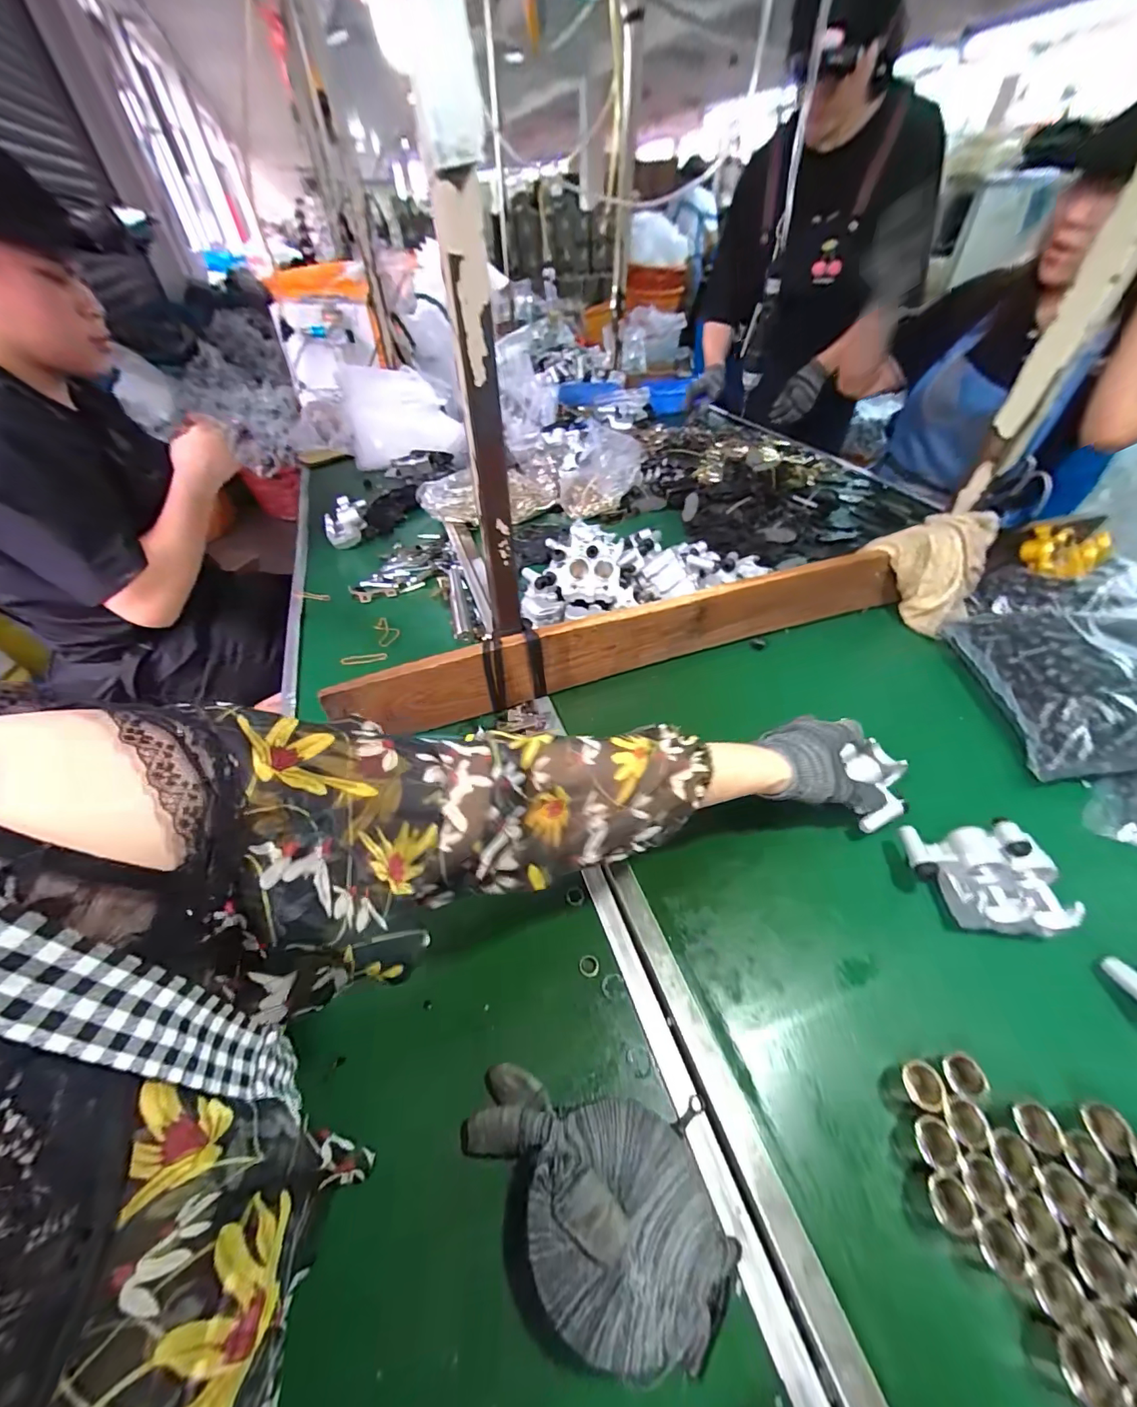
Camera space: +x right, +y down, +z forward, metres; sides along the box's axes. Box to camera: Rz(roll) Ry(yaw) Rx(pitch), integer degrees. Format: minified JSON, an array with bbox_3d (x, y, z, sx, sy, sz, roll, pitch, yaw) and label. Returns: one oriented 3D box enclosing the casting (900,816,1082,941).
[{"bbox_3d":[0.341,0.142,0.390,0.107,0.069,0.073,7,47,8],"label":"casting"}]

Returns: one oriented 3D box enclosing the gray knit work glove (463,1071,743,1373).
[{"bbox_3d":[0.015,0.283,0.277,0.161,0.032,0.097,30,54,26],"label":"gray knit work glove"}]

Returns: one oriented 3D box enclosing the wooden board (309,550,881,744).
[{"bbox_3d":[0.100,-0.080,0.581,0.716,0.097,0.019,-16,48,-13],"label":"wooden board"}]

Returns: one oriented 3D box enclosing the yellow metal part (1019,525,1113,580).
[{"bbox_3d":[0.670,-0.203,0.648,0.071,0.047,0.085,-30,53,-24],"label":"yellow metal part"}]

